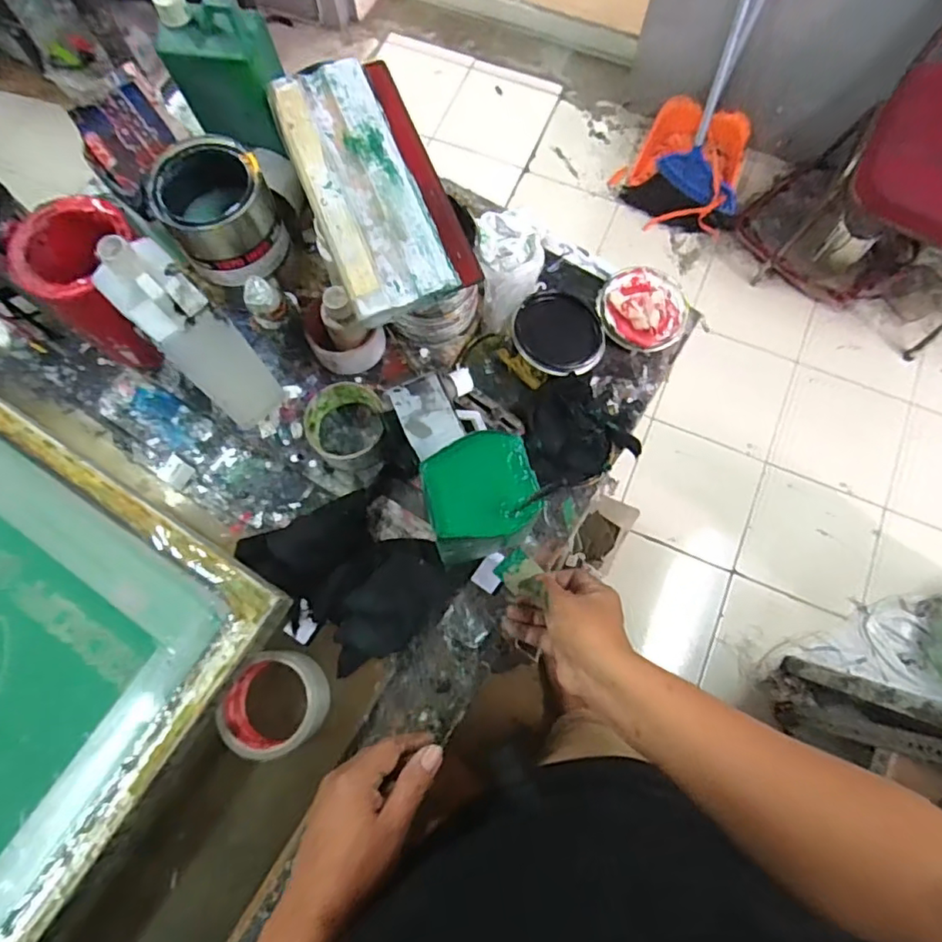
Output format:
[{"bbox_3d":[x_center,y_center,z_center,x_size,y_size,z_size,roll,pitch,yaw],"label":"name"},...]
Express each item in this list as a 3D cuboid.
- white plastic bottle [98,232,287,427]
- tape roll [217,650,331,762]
[{"bbox_3d":[-0.247,-0.112,0.559,0.099,0.246,0.060,41,78,11],"label":"white plastic bottle"},{"bbox_3d":[-0.184,0.220,0.555,0.087,0.062,0.089,0,74,0],"label":"tape roll"}]

